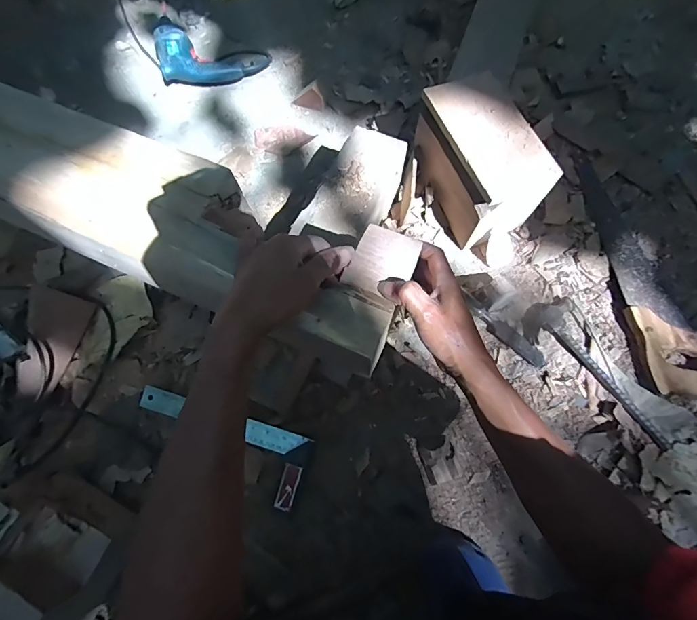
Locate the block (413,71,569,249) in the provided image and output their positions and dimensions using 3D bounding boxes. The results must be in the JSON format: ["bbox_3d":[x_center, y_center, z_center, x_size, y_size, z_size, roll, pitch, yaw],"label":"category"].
[{"bbox_3d":[0.236,-0.268,0.705,0.139,0.159,0.247,-19,74,-5],"label":"block"}]

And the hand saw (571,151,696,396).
[{"bbox_3d":[0.539,-0.095,0.706,0.128,0.050,0.524,-7,73,-2],"label":"hand saw"}]

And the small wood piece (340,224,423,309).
[{"bbox_3d":[0.035,-0.046,0.389,0.062,0.009,0.075,22,74,7],"label":"small wood piece"}]

